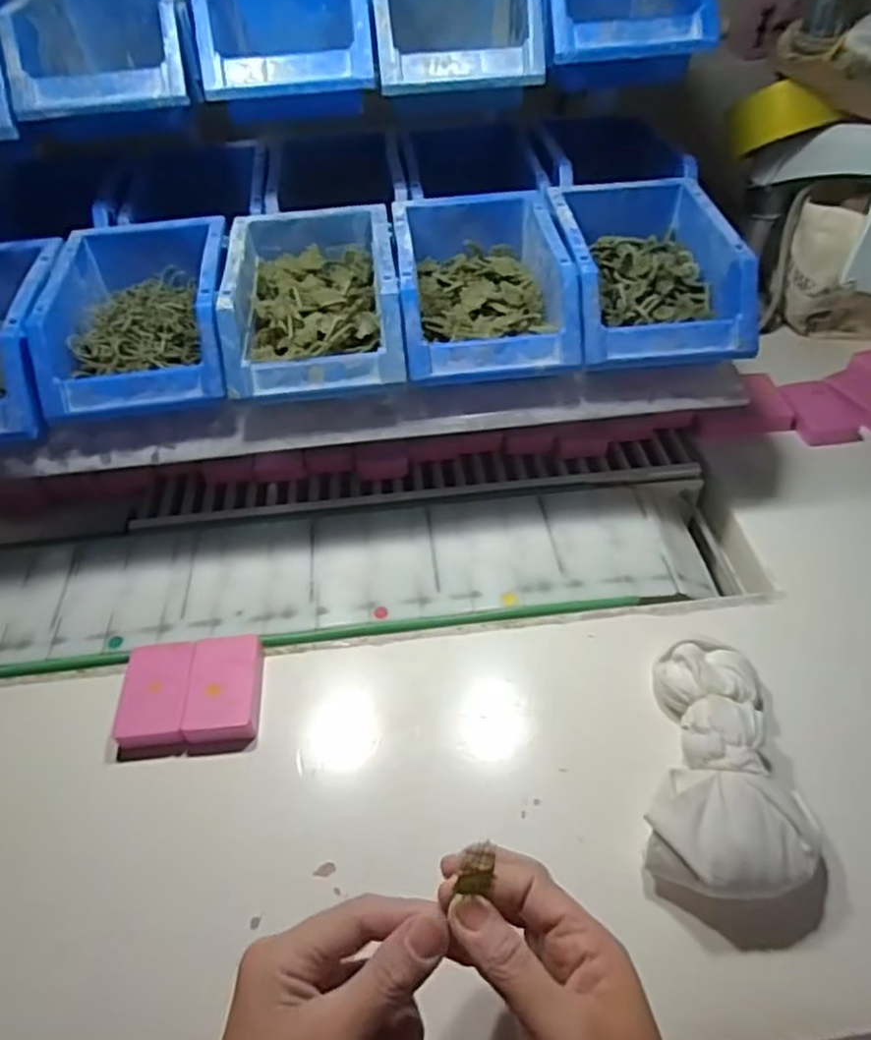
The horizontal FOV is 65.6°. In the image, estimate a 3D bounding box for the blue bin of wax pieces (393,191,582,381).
[{"bbox_3d":[0.033,-0.185,0.517,0.121,0.057,0.178,-6,47,-2],"label":"blue bin of wax pieces"}]

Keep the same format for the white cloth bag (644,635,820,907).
[{"bbox_3d":[0.173,0.139,0.399,0.087,0.038,0.159,11,47,13],"label":"white cloth bag"}]

